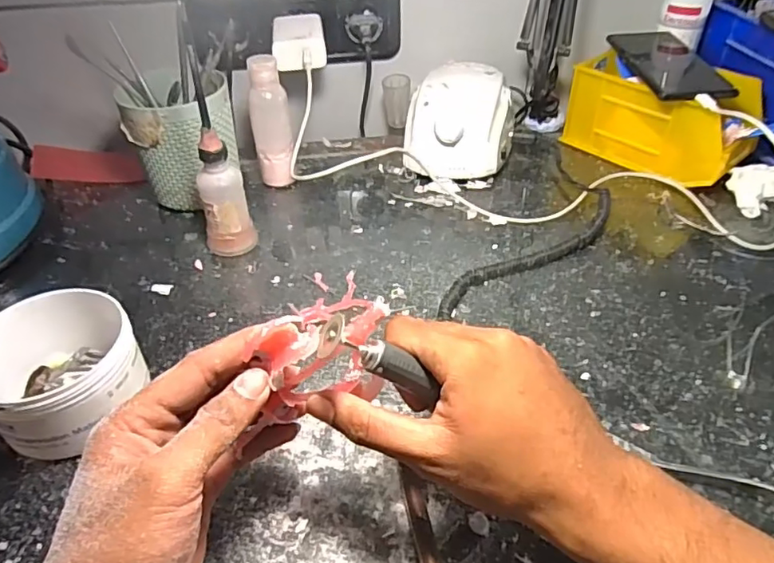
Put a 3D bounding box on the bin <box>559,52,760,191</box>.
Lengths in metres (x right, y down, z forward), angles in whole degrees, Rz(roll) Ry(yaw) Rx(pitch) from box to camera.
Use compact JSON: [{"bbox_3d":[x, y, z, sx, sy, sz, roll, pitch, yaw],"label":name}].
[{"bbox_3d":[0.284,-0.170,0.592,0.099,0.086,0.172,-34,51,-31],"label":"bin"}]

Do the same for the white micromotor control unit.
[{"bbox_3d":[0.078,-0.166,0.599,0.110,0.080,0.130,6,42,8],"label":"white micromotor control unit"}]

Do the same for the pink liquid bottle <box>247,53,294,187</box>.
[{"bbox_3d":[-0.113,-0.150,0.551,0.034,0.128,0.029,-8,42,-7],"label":"pink liquid bottle"}]

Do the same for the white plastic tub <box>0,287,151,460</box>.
[{"bbox_3d":[-0.204,0.057,0.358,0.100,0.062,0.094,29,50,30],"label":"white plastic tub"}]

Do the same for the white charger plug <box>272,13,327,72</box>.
[{"bbox_3d":[-0.090,-0.247,0.579,0.051,0.033,0.074,-5,41,-5],"label":"white charger plug"}]

